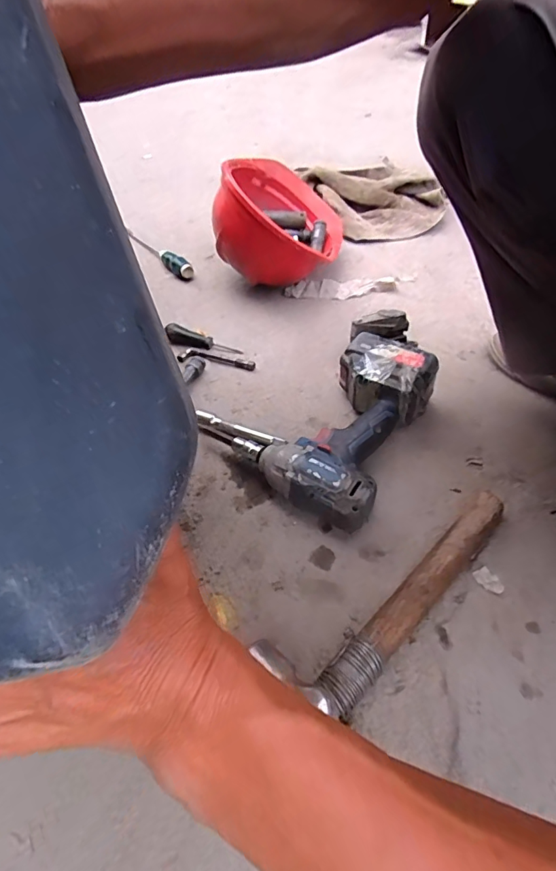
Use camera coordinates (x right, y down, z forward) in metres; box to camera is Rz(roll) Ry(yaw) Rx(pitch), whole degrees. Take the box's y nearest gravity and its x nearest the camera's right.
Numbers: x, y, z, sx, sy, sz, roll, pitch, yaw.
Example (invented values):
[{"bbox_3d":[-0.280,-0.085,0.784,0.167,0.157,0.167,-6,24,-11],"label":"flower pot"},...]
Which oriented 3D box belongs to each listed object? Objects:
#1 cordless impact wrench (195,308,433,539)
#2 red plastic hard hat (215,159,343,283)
[{"bbox_3d":[0.071,-0.047,0.588,0.210,0.080,0.299,24,53,23],"label":"cordless impact wrench"},{"bbox_3d":[0.007,-0.365,0.813,0.194,0.180,0.257,4,48,7],"label":"red plastic hard hat"}]

